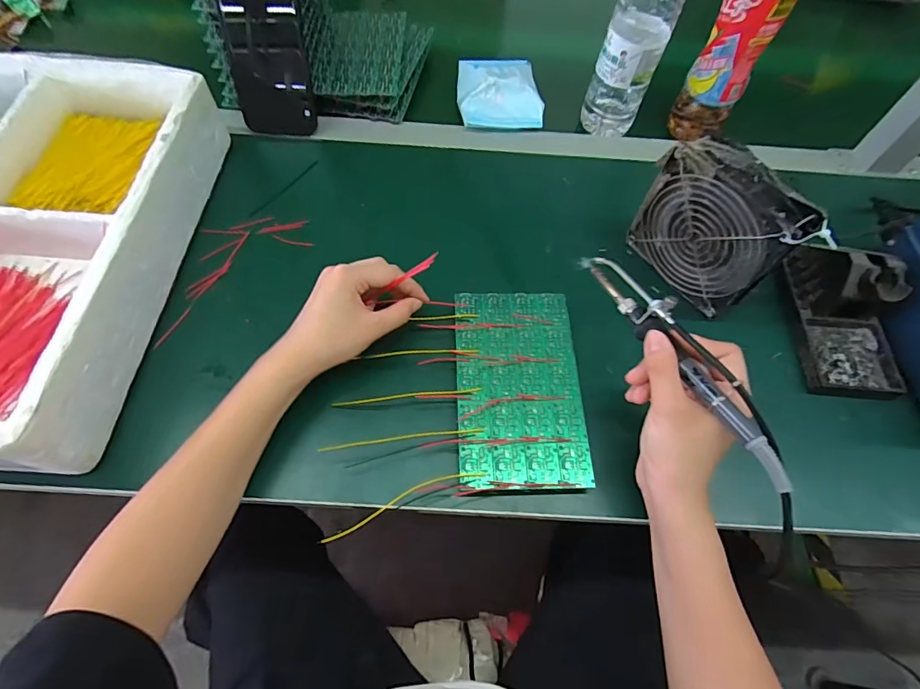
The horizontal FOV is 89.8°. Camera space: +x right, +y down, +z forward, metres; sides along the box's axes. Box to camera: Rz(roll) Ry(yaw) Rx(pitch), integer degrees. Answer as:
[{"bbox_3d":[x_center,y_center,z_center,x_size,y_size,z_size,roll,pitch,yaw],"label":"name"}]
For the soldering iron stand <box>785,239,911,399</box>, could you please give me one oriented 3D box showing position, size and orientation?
[{"bbox_3d":[0.349,-0.025,0.405,0.081,0.074,0.134,7,62,1],"label":"soldering iron stand"}]

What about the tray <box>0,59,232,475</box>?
[{"bbox_3d":[-0.415,-0.098,0.398,0.315,0.076,0.381,5,62,0],"label":"tray"}]

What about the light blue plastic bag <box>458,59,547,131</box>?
[{"bbox_3d":[0.047,-0.308,0.562,0.099,0.041,0.109,0,62,-3],"label":"light blue plastic bag"}]

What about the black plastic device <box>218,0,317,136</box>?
[{"bbox_3d":[-0.198,-0.304,0.473,0.077,0.169,0.010,2,45,-4],"label":"black plastic device"}]

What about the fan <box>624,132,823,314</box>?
[{"bbox_3d":[0.220,-0.099,0.405,0.040,0.119,0.119,-31,67,-18],"label":"fan"}]

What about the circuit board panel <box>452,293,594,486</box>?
[{"bbox_3d":[0.049,0.033,0.389,0.100,0.010,0.173,0,62,-3],"label":"circuit board panel"}]

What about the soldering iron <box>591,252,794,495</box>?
[{"bbox_3d":[0.153,0.001,0.318,0.021,0.031,0.202,-20,56,-13],"label":"soldering iron"}]

